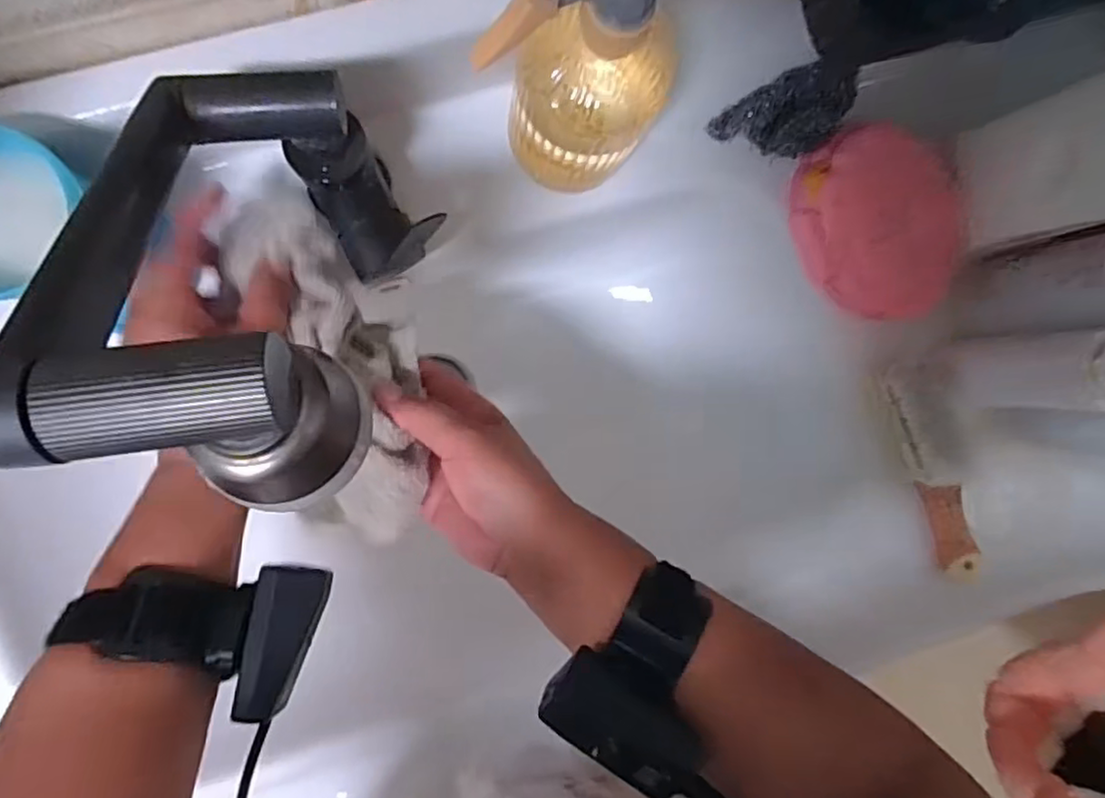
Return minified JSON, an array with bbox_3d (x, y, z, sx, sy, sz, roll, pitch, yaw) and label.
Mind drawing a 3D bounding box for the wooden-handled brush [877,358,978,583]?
[{"bbox_3d":[0.262,0.051,0.421,0.035,0.026,0.158,-22,95,-5],"label":"wooden-handled brush"}]

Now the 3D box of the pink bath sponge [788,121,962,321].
[{"bbox_3d":[0.212,-0.109,0.412,0.097,0.057,0.110,3,93,-7],"label":"pink bath sponge"}]

